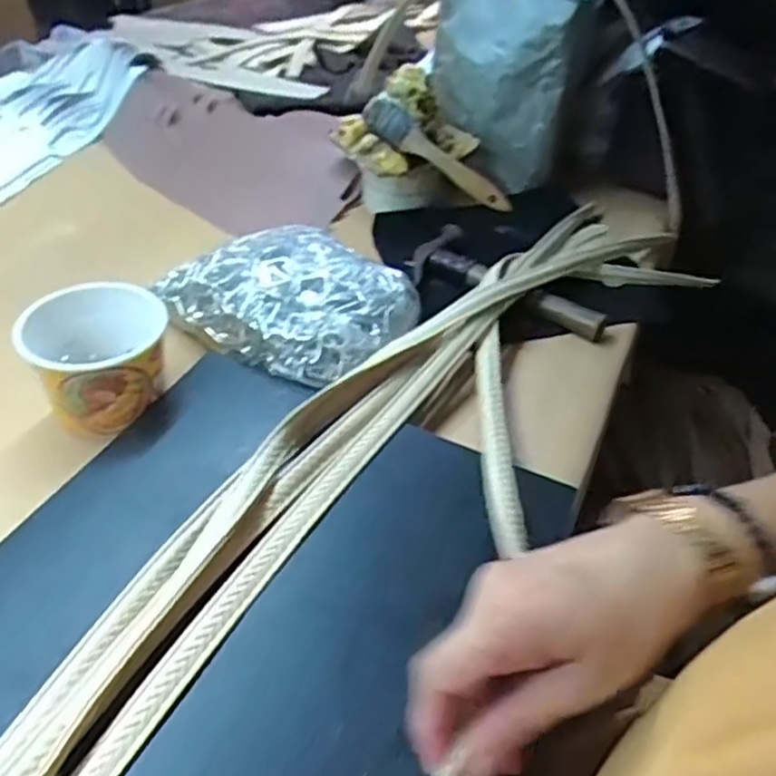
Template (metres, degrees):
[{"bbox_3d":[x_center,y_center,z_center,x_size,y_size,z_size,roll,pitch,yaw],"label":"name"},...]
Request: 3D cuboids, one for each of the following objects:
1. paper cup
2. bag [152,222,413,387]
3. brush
[{"bbox_3d":[-0.203,-0.015,0.487,0.083,0.080,0.083,3,44,-3],"label":"paper cup"},{"bbox_3d":[-0.074,-0.081,0.572,0.197,0.038,0.162,33,50,25],"label":"bag"},{"bbox_3d":[0.047,-0.233,0.683,0.187,0.042,0.024,39,51,11],"label":"brush"}]

